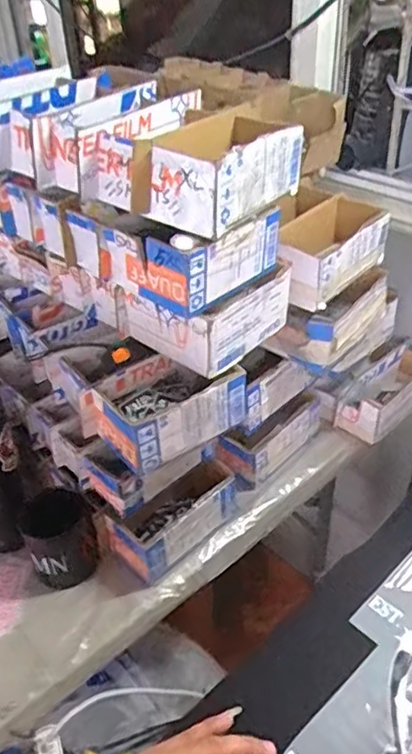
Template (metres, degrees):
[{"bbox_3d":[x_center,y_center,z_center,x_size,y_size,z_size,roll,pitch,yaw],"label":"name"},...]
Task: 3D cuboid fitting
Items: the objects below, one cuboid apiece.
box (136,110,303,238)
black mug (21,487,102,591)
[{"bbox_3d":[0.023,-0.223,0.641,0.099,0.073,0.187,25,46,31],"label":"box"},{"bbox_3d":[-0.186,0.199,0.763,0.084,0.092,0.099,-19,41,-20],"label":"black mug"}]

